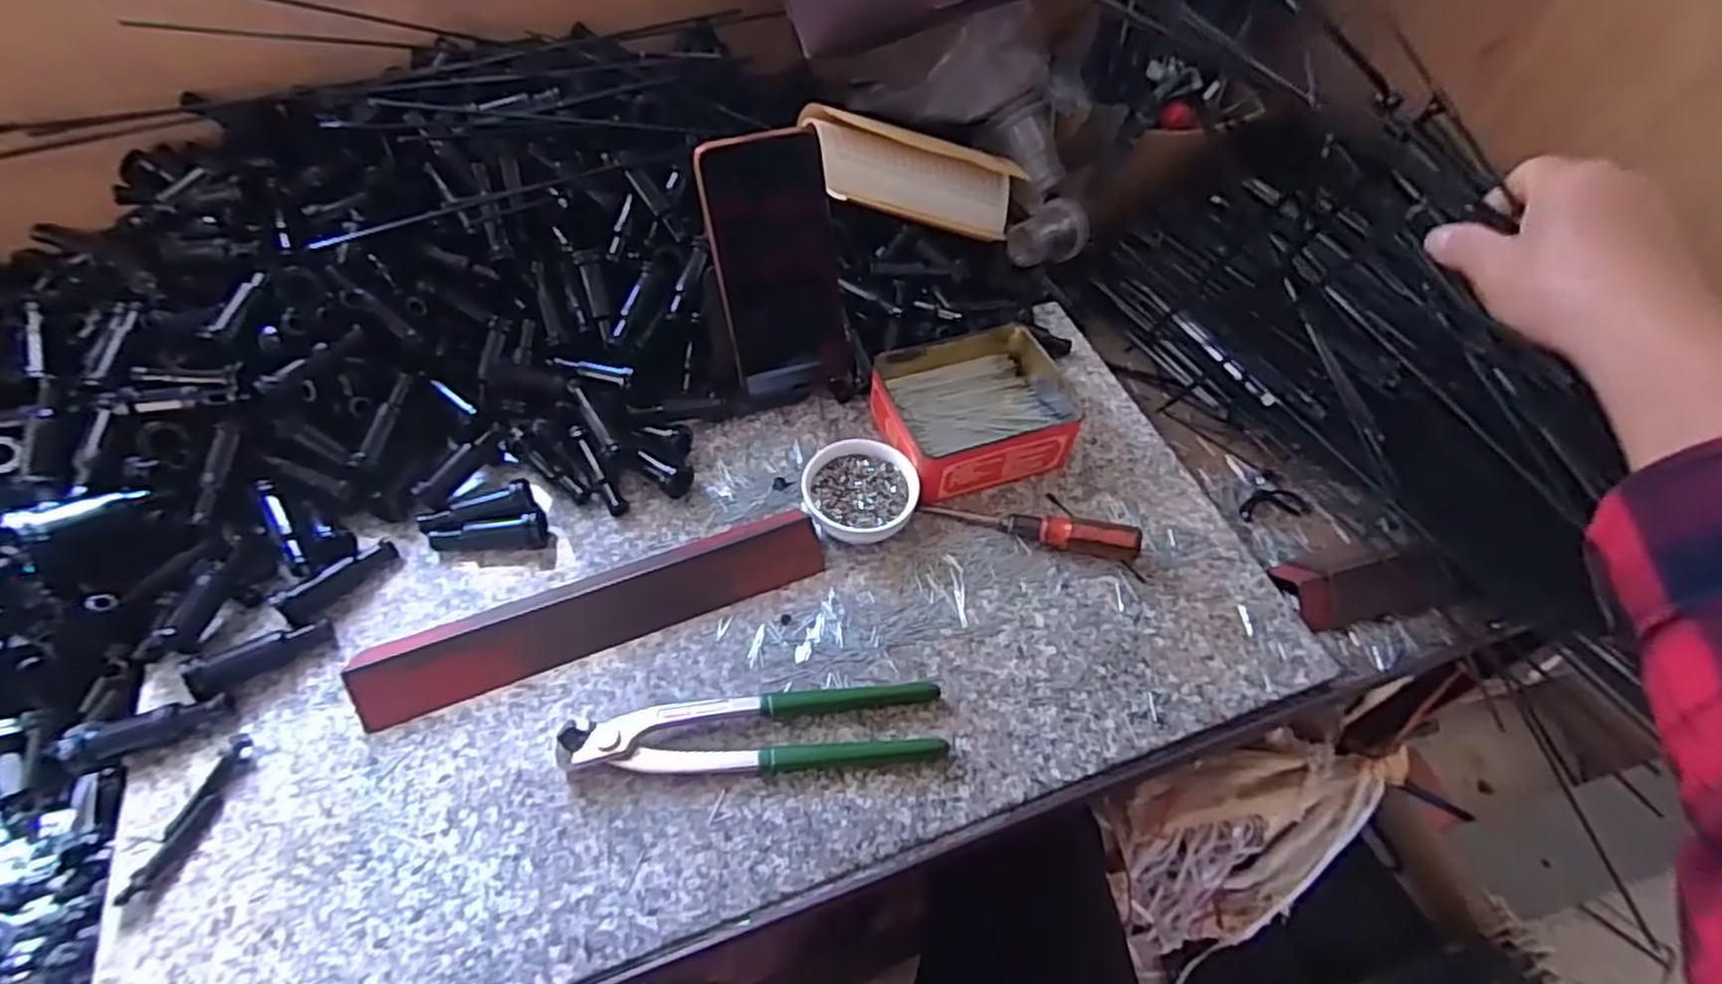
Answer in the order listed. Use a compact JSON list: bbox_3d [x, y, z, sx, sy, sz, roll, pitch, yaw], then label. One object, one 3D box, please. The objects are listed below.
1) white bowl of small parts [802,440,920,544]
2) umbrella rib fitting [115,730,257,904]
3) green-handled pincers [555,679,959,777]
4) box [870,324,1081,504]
[{"bbox_3d":[-0.001,0.001,0.496,0.071,0.025,0.069,2,54,-2],"label":"white bowl of small parts"},{"bbox_3d":[-0.321,0.156,0.370,0.014,0.005,0.077,12,54,5],"label":"umbrella rib fitting"},{"bbox_3d":[-0.054,0.125,0.407,0.194,0.017,0.042,-3,54,-5],"label":"green-handled pincers"},{"bbox_3d":[0.078,-0.060,0.533,0.132,0.041,0.115,-16,56,-14],"label":"box"}]

